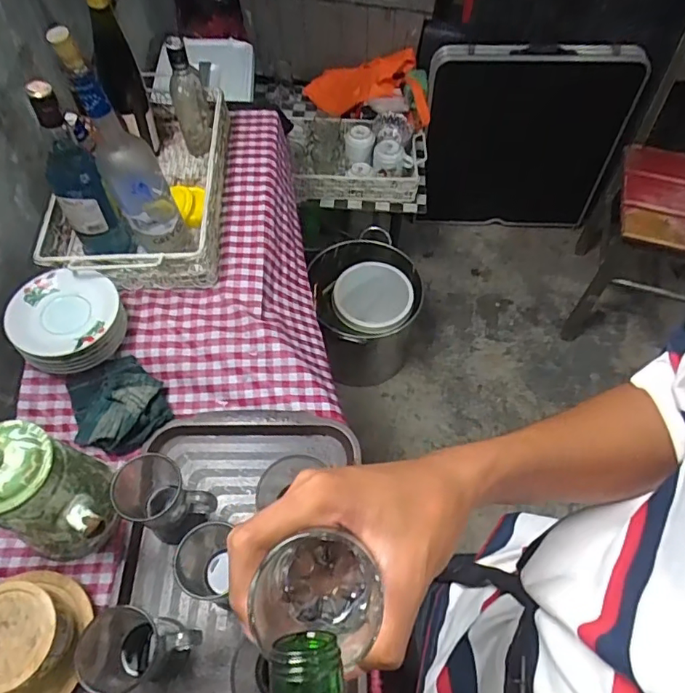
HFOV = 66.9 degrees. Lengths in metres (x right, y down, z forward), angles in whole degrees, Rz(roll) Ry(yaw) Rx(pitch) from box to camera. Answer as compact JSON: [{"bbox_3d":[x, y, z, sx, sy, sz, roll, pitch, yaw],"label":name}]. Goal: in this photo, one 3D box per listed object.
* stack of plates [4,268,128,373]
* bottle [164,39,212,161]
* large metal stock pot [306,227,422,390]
[{"bbox_3d":[-0.396,-0.030,0.763,0.152,0.084,0.149,-28,64,-16],"label":"stack of plates"},{"bbox_3d":[-0.279,-0.448,0.938,0.060,0.197,0.063,-14,61,-9],"label":"bottle"},{"bbox_3d":[0.067,-0.086,1.556,0.290,0.349,0.298,-1,58,1],"label":"large metal stock pot"}]

